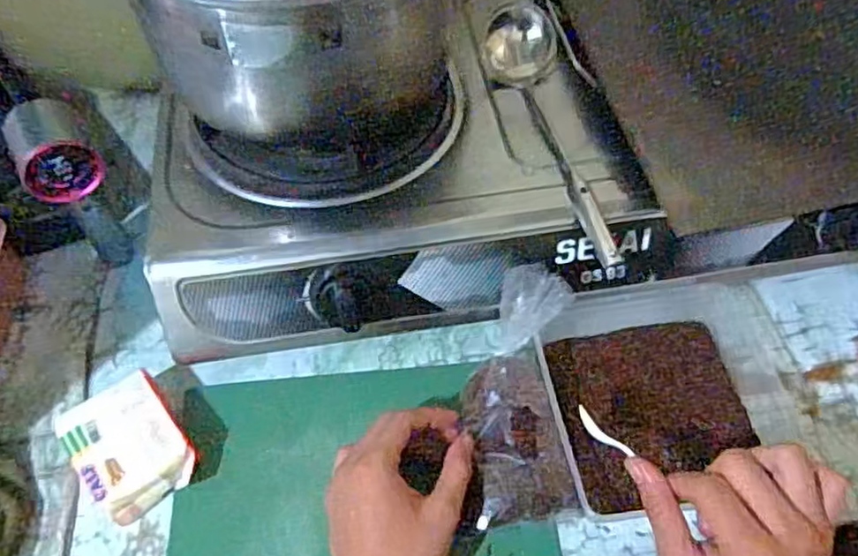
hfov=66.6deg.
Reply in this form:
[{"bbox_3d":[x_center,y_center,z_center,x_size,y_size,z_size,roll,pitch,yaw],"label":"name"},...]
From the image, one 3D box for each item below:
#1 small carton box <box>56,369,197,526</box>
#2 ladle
[{"bbox_3d":[-0.223,0.125,0.490,0.072,0.030,0.095,-34,63,-20],"label":"small carton box"},{"bbox_3d":[0.096,-0.118,0.529,0.063,0.061,0.246,-8,57,-5],"label":"ladle"}]

